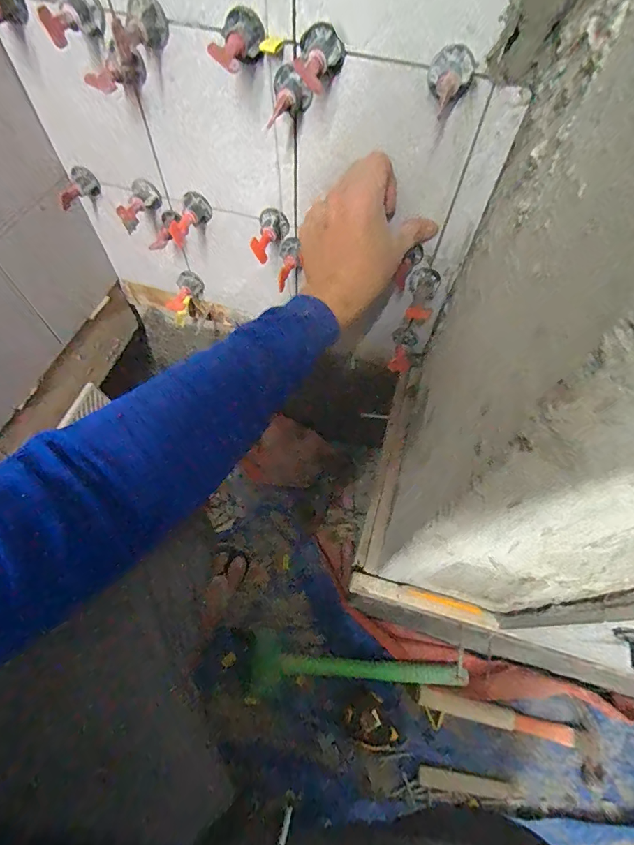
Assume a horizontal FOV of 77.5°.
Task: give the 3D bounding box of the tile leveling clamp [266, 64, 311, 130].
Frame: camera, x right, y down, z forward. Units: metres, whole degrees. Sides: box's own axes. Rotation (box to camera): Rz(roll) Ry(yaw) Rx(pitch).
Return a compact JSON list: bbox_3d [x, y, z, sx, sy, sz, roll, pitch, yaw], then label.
[{"bbox_3d":[-0.021,-0.253,0.311,0.034,0.032,0.041,2,61,-1],"label":"tile leveling clamp"}]

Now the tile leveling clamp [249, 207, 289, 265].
[{"bbox_3d":[-0.054,-0.199,0.421,0.027,0.029,0.051,26,80,12],"label":"tile leveling clamp"}]

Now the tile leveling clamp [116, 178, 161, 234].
[{"bbox_3d":[-0.201,-0.239,0.436,0.028,0.025,0.056,25,63,11],"label":"tile leveling clamp"}]

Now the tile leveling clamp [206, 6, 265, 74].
[{"bbox_3d":[-0.058,-0.274,0.287,0.031,0.027,0.042,7,61,2],"label":"tile leveling clamp"}]

